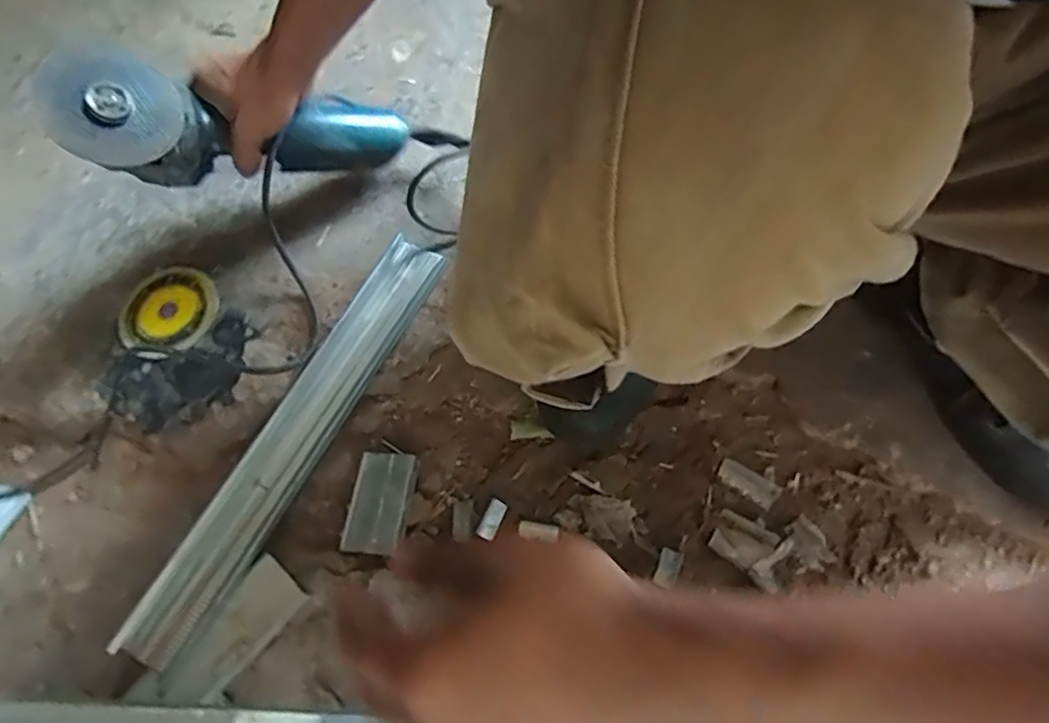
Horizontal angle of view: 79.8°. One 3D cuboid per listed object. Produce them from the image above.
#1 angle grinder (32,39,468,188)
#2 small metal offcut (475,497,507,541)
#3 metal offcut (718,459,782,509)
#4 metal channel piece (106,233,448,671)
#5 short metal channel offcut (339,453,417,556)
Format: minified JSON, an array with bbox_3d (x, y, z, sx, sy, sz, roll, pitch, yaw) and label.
[{"bbox_3d":[-0.234,-0.207,0.559,0.319,0.091,0.093,-12,60,-42],"label":"angle grinder"},{"bbox_3d":[-0.029,0.138,0.551,0.016,0.006,0.035,21,68,13],"label":"small metal offcut"},{"bbox_3d":[0.201,0.108,0.564,0.053,0.004,0.024,34,78,23],"label":"metal offcut"},{"bbox_3d":[-0.193,0.058,0.542,0.054,0.018,0.404,25,69,15],"label":"metal channel piece"},{"bbox_3d":[-0.126,0.125,0.551,0.050,0.028,0.086,8,66,8],"label":"short metal channel offcut"}]

